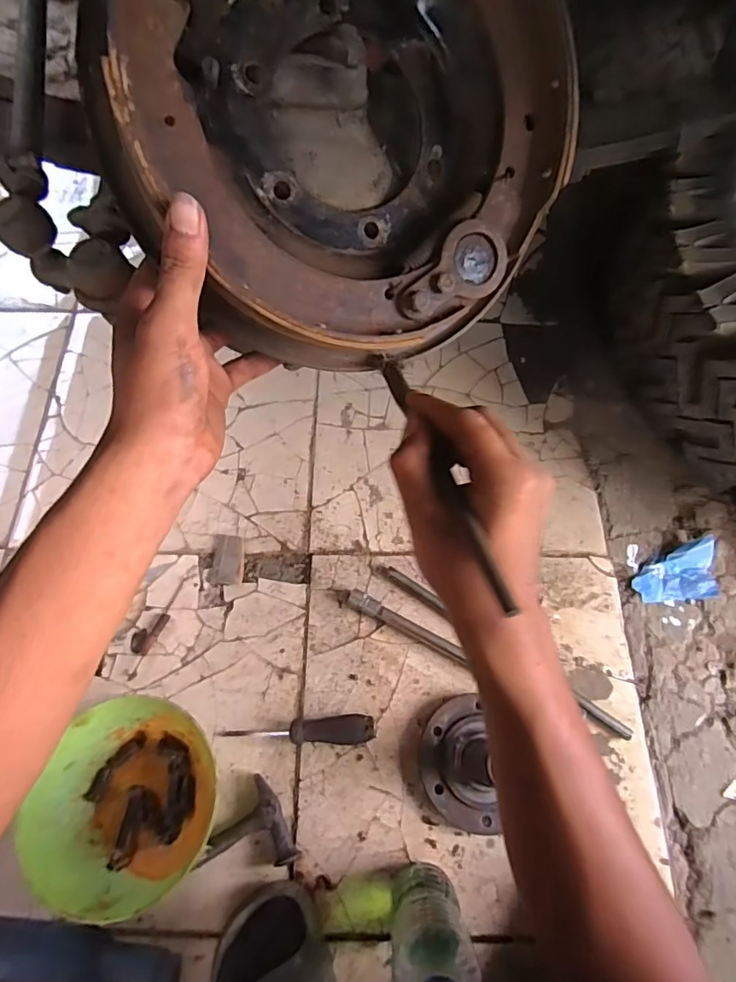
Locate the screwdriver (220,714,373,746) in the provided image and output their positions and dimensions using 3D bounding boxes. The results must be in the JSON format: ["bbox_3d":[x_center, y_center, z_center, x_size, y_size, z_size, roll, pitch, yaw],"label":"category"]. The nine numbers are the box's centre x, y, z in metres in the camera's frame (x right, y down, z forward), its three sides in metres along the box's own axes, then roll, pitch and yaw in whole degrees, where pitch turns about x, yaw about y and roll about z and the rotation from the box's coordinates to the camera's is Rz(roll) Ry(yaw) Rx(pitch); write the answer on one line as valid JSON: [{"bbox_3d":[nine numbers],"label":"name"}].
[{"bbox_3d":[-0.081,0.270,0.595,0.176,0.029,0.031,2,67,0],"label":"screwdriver"}]

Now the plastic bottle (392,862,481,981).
[{"bbox_3d":[0.054,0.374,0.446,0.063,0.208,0.064,0,67,-1],"label":"plastic bottle"}]

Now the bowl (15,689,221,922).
[{"bbox_3d":[-0.245,0.318,0.541,0.173,0.075,0.175,0,67,-1],"label":"bowl"}]

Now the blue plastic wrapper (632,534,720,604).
[{"bbox_3d":[0.412,0.114,0.681,0.124,0.020,0.064,-20,69,-9],"label":"blue plastic wrapper"}]

